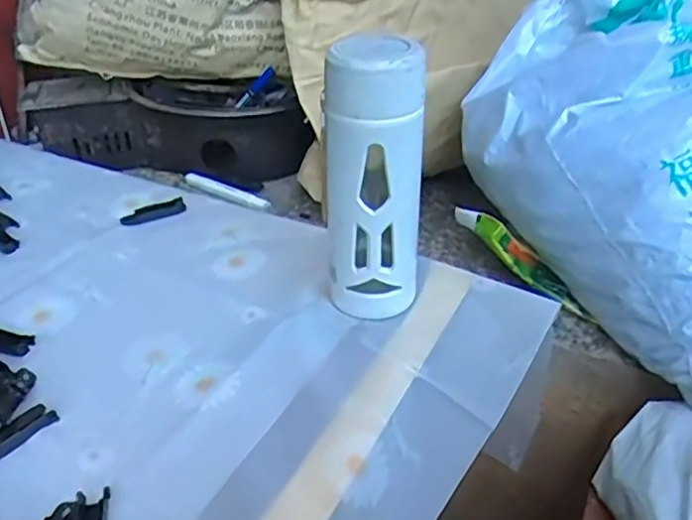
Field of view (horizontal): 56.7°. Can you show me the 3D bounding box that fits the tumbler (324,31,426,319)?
[{"bbox_3d":[0.023,-0.055,0.482,0.058,0.221,0.056,0,36,0],"label":"tumbler"}]

